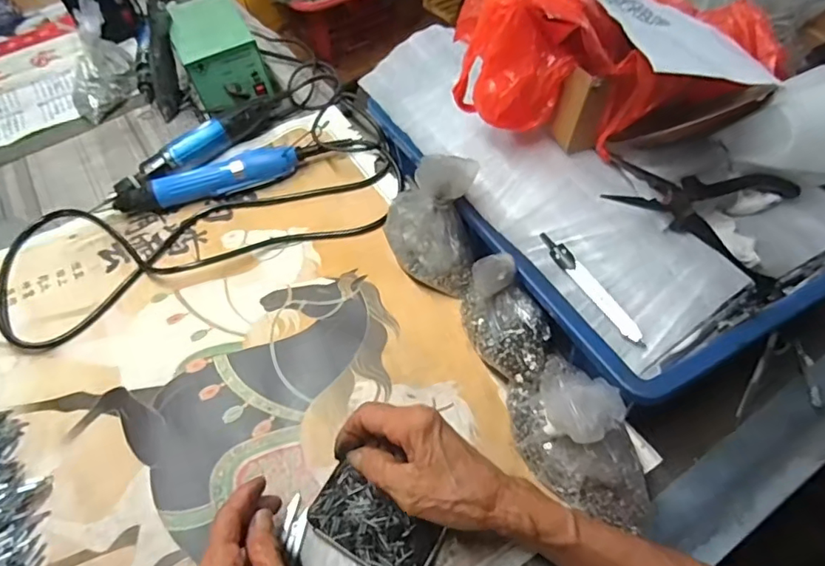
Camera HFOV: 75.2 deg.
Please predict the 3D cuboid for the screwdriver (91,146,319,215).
[{"bbox_3d":[-0.233,-0.120,0.618,0.250,0.037,0.045,-13,52,-4],"label":"screwdriver"}]

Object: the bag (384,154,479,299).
[{"bbox_3d":[0.014,-0.059,0.490,0.088,0.123,0.086,3,53,8],"label":"bag"}]

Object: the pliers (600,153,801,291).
[{"bbox_3d":[0.218,-0.052,0.411,0.145,0.026,0.084,13,79,-9],"label":"pliers"}]

